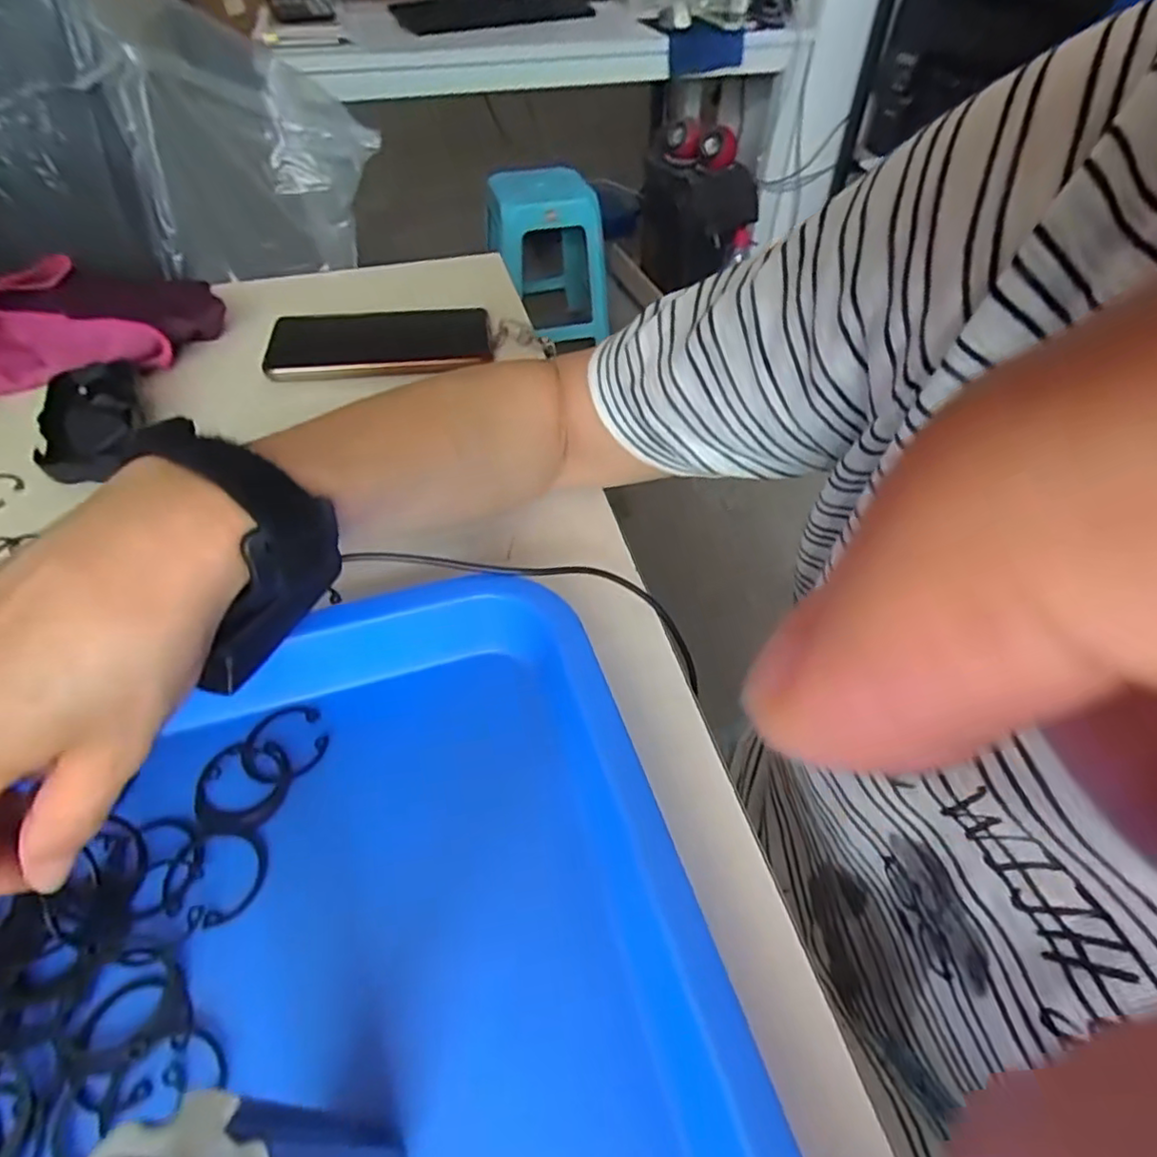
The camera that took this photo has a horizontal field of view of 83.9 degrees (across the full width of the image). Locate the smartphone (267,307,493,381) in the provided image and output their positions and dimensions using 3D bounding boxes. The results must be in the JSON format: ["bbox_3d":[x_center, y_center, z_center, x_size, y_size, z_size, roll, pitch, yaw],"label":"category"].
[{"bbox_3d":[-0.152,-0.182,0.493,0.163,0.012,0.077,-4,56,-5],"label":"smartphone"}]

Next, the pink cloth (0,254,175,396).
[{"bbox_3d":[-0.405,-0.190,0.484,0.183,0.033,0.110,34,55,26],"label":"pink cloth"}]

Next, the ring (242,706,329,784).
[{"bbox_3d":[-0.128,0.070,0.279,0.034,0.004,0.035,1,47,-1],"label":"ring"}]

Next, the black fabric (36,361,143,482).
[{"bbox_3d":[-0.313,-0.102,0.416,0.053,0.026,0.130,-18,53,-16],"label":"black fabric"}]

